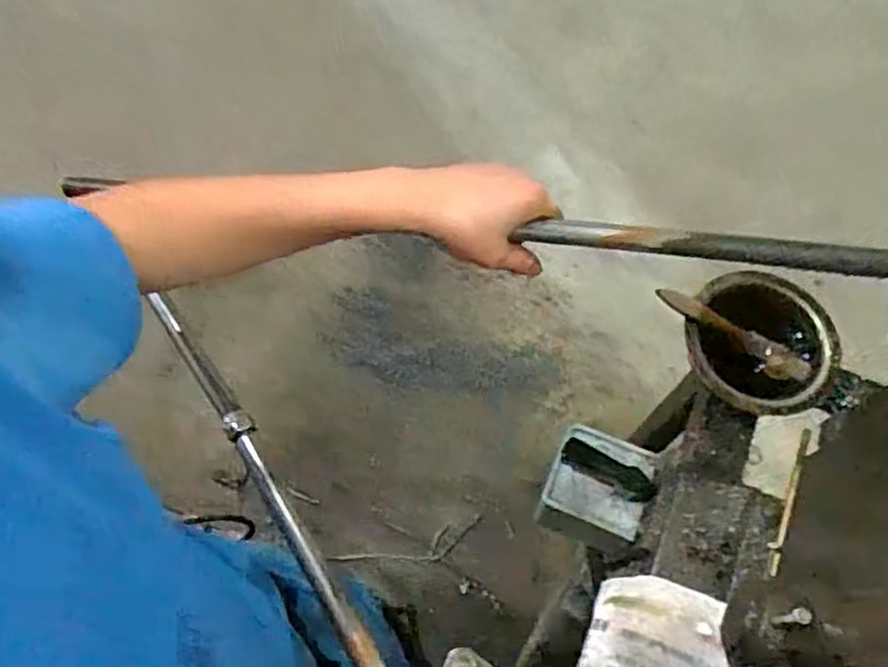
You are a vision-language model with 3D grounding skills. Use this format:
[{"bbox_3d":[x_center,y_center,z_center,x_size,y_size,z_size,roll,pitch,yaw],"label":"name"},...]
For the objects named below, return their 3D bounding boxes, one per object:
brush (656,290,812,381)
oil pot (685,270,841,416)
[{"bbox_3d":[0.257,0.000,0.632,0.150,0.022,0.024,30,67,-3],"label":"brush"},{"bbox_3d":[0.283,0.011,0.647,0.129,0.049,0.132,1,65,-2],"label":"oil pot"}]

